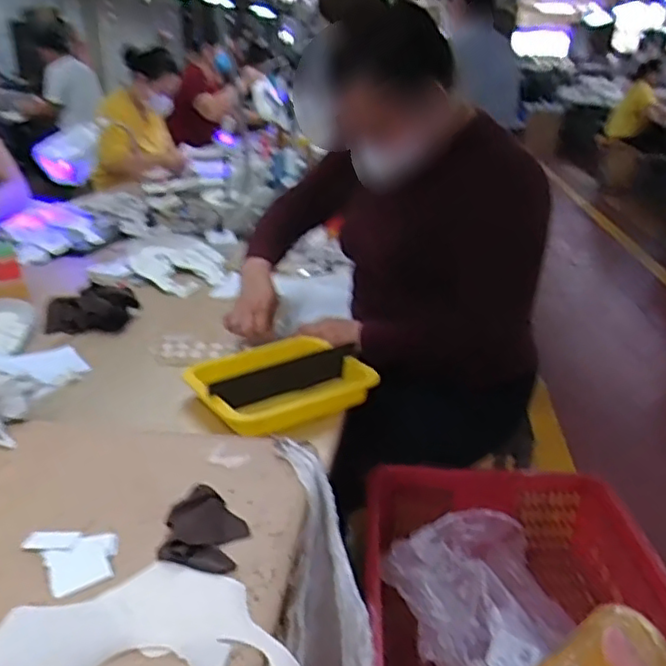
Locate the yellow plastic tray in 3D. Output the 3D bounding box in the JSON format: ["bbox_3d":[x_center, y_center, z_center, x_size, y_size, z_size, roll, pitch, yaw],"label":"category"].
[{"bbox_3d":[-0.076,0.079,0.965,0.263,0.062,0.160,-10,27,-28],"label":"yellow plastic tray"}]

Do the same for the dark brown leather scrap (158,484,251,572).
[{"bbox_3d":[-0.129,0.195,0.641,0.081,0.014,0.103,7,24,8],"label":"dark brown leather scrap"}]

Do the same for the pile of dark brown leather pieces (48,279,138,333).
[{"bbox_3d":[-0.455,-0.049,1.198,0.159,0.062,0.104,1,24,-8],"label":"pile of dark brown leather pieces"}]

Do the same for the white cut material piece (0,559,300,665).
[{"bbox_3d":[-0.149,0.248,0.538,0.260,0.005,0.125,4,23,1],"label":"white cut material piece"}]

